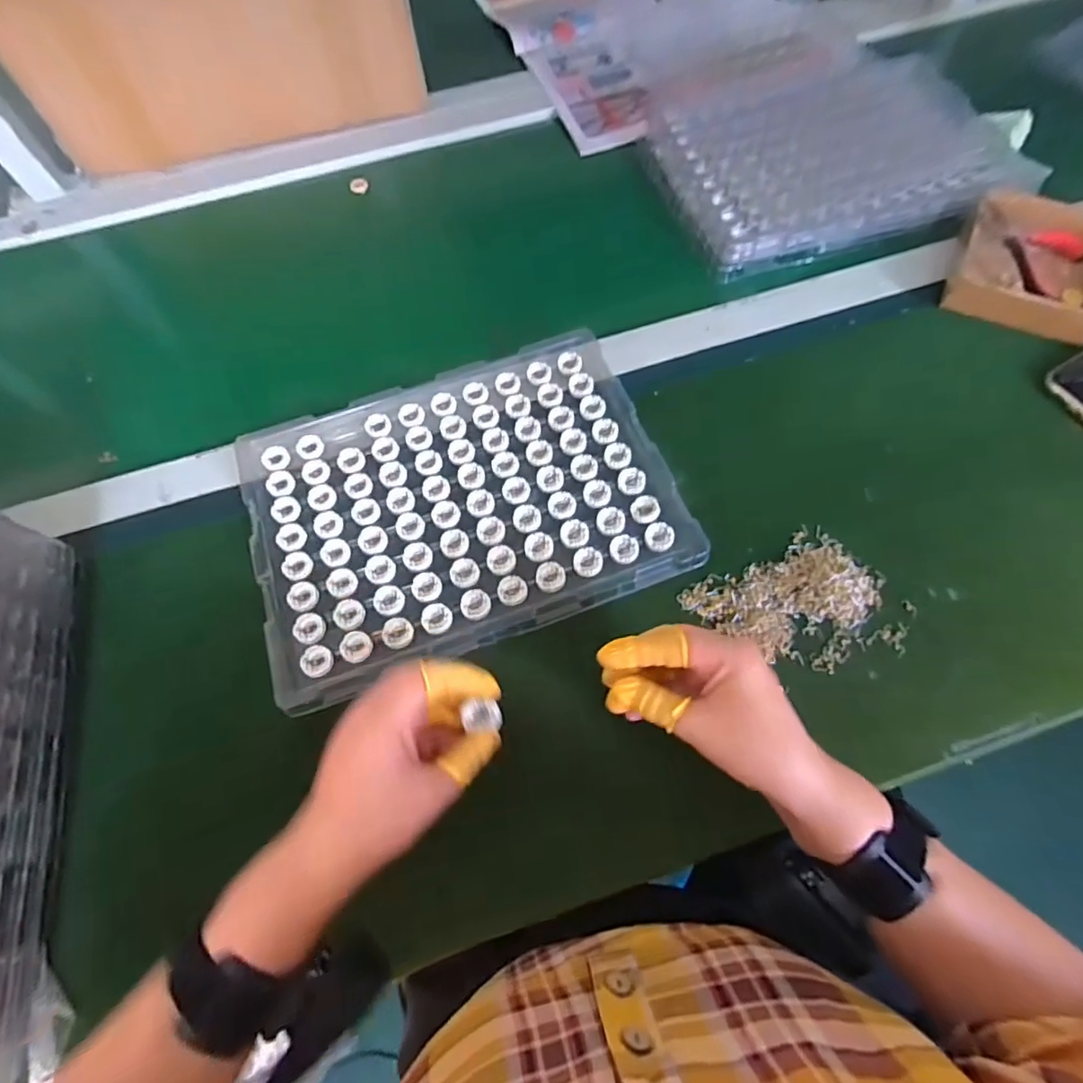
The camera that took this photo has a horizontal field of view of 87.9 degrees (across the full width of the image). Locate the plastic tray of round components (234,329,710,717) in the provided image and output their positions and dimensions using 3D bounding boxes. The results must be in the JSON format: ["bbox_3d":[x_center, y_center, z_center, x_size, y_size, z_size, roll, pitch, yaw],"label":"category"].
[{"bbox_3d":[-0.070,-0.040,0.480,0.341,0.012,0.261,-19,65,-6],"label":"plastic tray of round components"}]

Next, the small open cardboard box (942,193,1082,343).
[{"bbox_3d":[0.480,-0.272,0.546,0.133,0.034,0.144,20,66,13],"label":"small open cardboard box"}]

